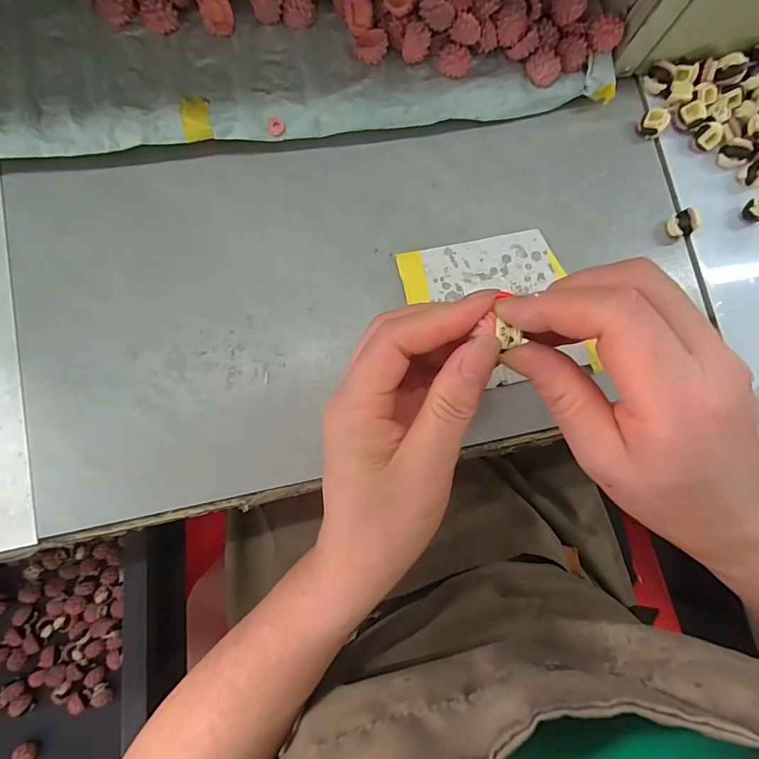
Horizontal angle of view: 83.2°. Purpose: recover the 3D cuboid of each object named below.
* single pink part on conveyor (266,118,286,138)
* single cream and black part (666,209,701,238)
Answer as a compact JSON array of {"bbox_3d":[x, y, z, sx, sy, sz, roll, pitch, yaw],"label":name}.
[{"bbox_3d":[-0.059,-0.146,0.247,0.010,0.004,0.010,1,82,-6],"label":"single pink part on conveyor"},{"bbox_3d":[0.191,-0.098,0.268,0.012,0.015,0.015,-27,86,-9],"label":"single cream and black part"}]

